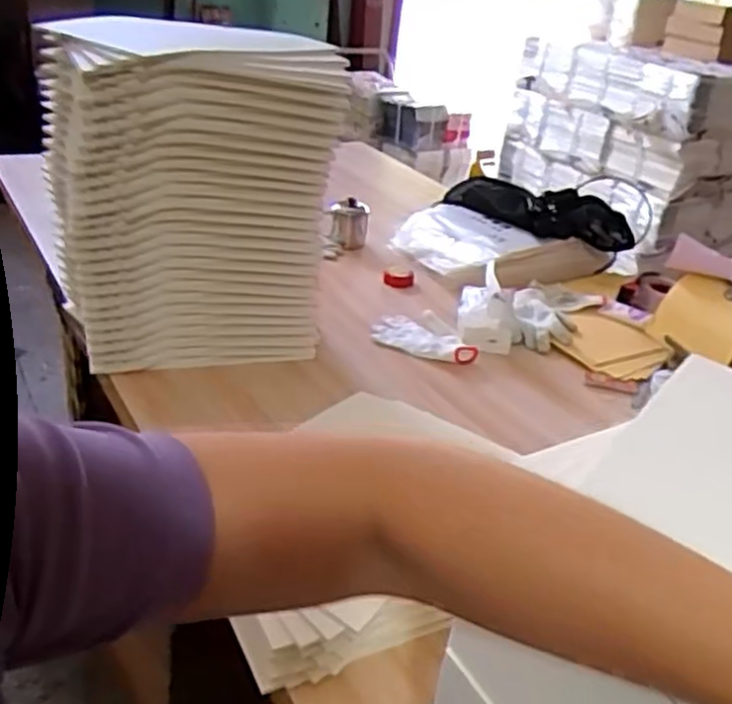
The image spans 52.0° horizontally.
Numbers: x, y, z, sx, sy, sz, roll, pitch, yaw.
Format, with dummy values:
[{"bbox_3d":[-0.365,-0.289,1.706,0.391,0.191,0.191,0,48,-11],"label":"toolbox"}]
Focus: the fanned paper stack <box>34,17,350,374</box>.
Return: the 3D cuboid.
[{"bbox_3d":[-0.289,-0.251,1.204,0.396,0.502,0.351,-7,33,-24],"label":"fanned paper stack"}]

